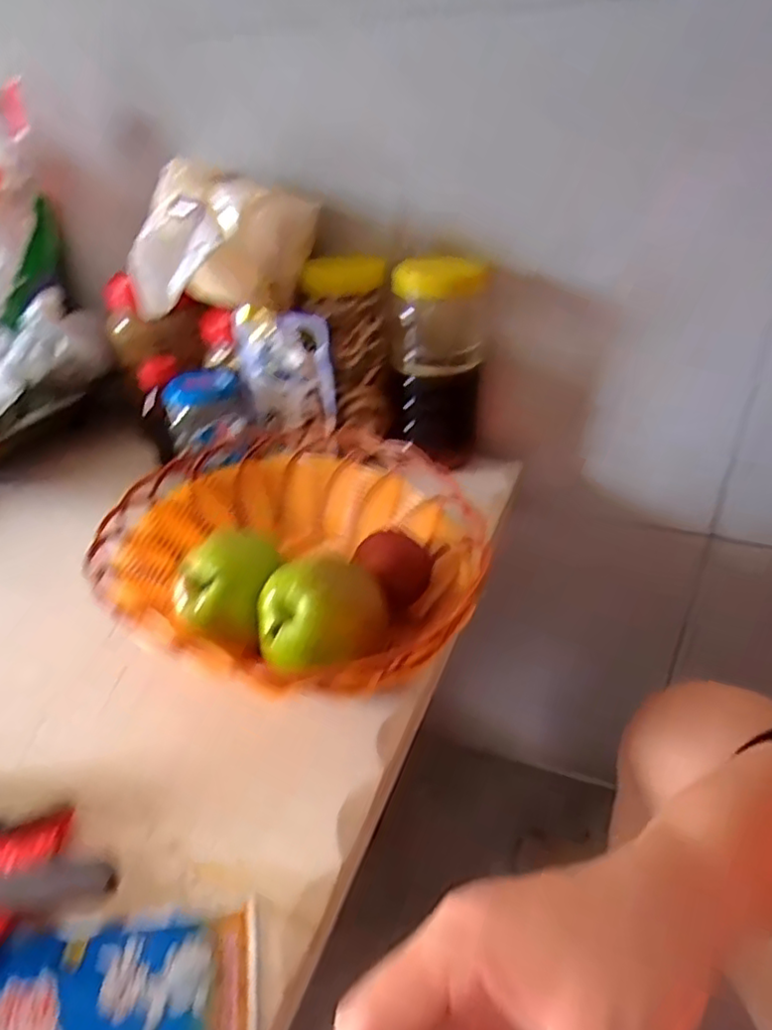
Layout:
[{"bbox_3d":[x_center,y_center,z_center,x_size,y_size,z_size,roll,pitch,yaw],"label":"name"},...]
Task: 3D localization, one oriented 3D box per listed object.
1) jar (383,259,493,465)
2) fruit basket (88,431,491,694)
[{"bbox_3d":[0.044,-0.122,0.555,0.081,0.187,0.068,0,33,3],"label":"jar"},{"bbox_3d":[-0.073,0.020,0.426,0.207,0.072,0.243,-20,37,-25],"label":"fruit basket"}]

